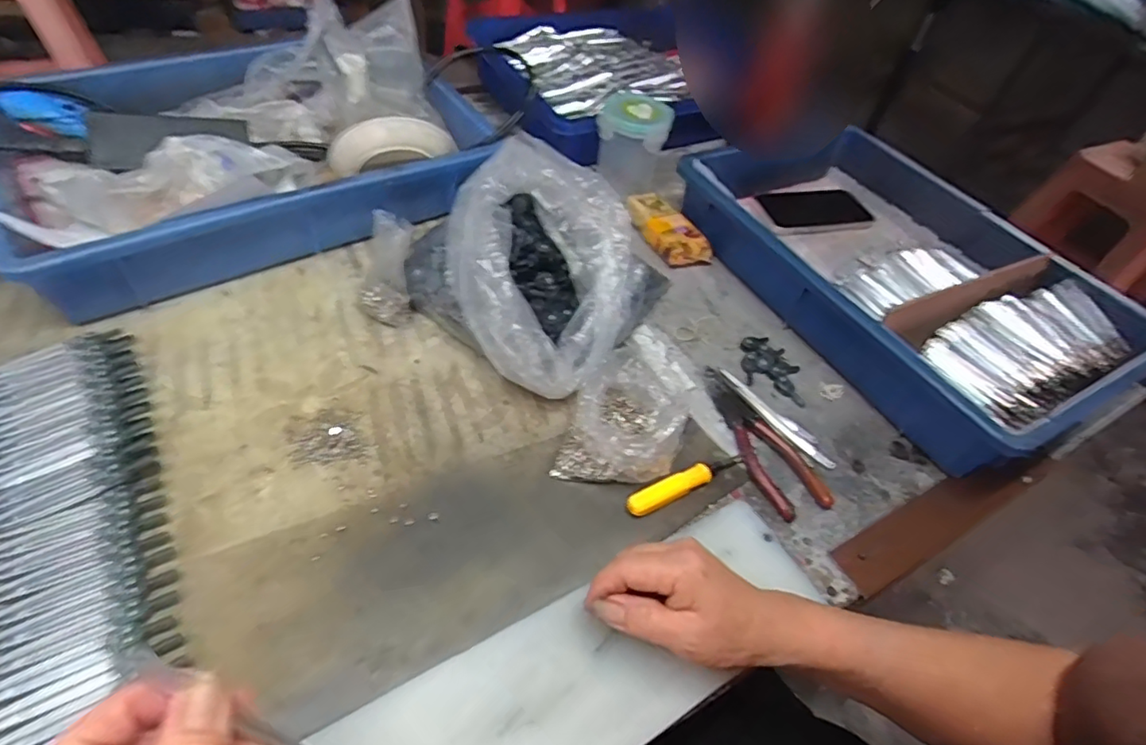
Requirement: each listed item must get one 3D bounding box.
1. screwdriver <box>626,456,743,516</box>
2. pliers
[{"bbox_3d":[0.093,0.086,0.454,0.109,0.020,0.017,-17,55,-23],"label":"screwdriver"},{"bbox_3d":[0.162,0.058,0.493,0.051,0.009,0.140,-8,52,-17],"label":"pliers"}]

